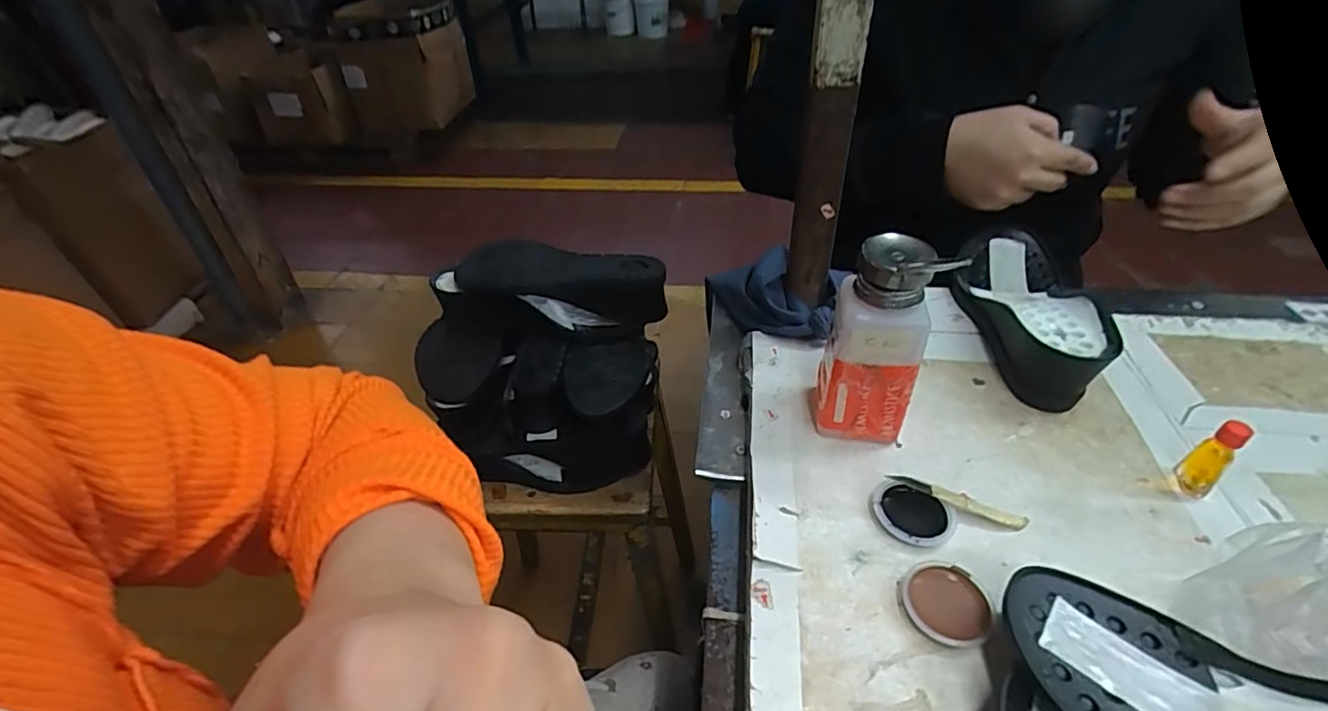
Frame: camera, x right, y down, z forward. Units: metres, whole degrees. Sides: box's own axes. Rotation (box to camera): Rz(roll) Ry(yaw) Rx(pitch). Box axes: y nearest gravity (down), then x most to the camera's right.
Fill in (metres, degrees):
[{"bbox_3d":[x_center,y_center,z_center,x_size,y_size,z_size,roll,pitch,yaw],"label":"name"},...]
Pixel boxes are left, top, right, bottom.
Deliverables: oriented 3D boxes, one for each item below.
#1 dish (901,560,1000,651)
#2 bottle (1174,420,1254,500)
[{"bbox_3d":[0.151,0.131,0.310,0.040,0.009,0.045,-28,47,-27],"label":"dish"},{"bbox_3d":[0.331,0.063,0.354,0.015,0.053,0.018,-28,47,-27],"label":"bottle"}]

